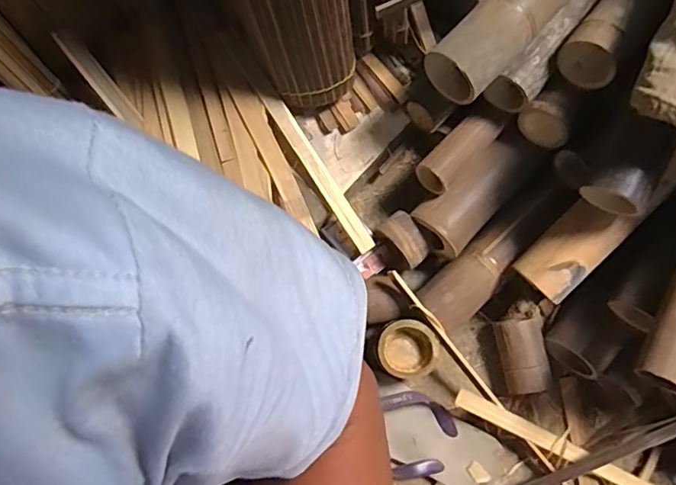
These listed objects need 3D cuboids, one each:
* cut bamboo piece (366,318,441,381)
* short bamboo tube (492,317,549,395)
[{"bbox_3d":[0.084,0.140,0.672,0.082,0.071,0.073,-14,78,-5],"label":"cut bamboo piece"},{"bbox_3d":[0.241,0.150,0.680,0.057,0.051,0.092,-9,77,-4],"label":"short bamboo tube"}]

